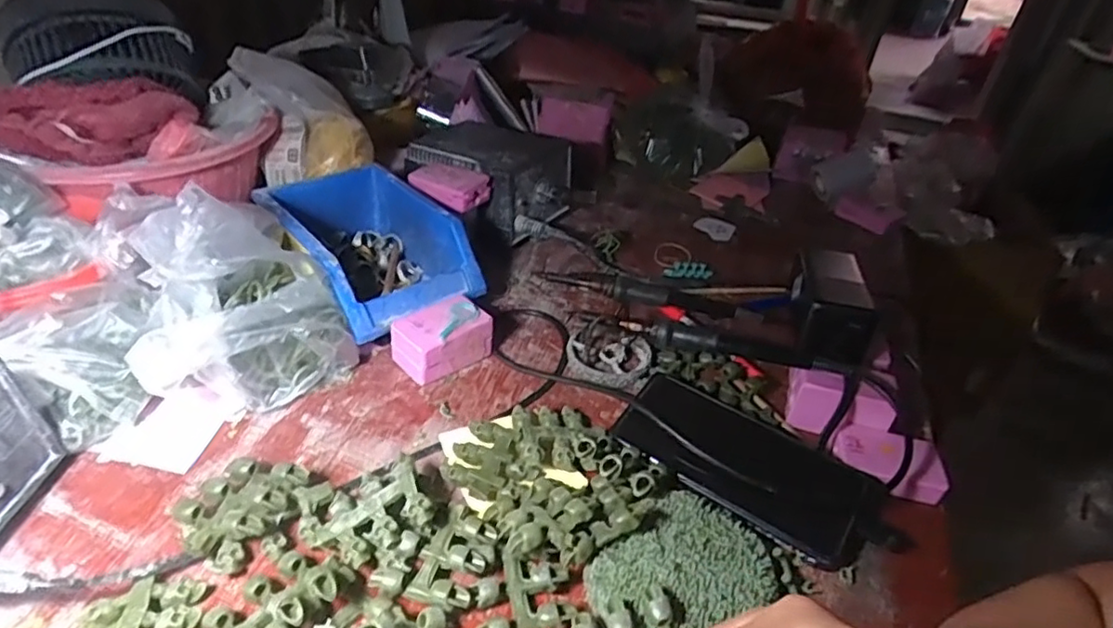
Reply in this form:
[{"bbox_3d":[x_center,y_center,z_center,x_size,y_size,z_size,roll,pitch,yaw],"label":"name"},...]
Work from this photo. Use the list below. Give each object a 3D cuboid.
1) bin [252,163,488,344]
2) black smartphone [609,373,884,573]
[{"bbox_3d":[-0.163,-0.054,0.556,0.131,0.079,0.187,-25,46,-37],"label":"bin"},{"bbox_3d":[0.128,0.093,0.431,0.168,0.011,0.086,27,42,28],"label":"black smartphone"}]

